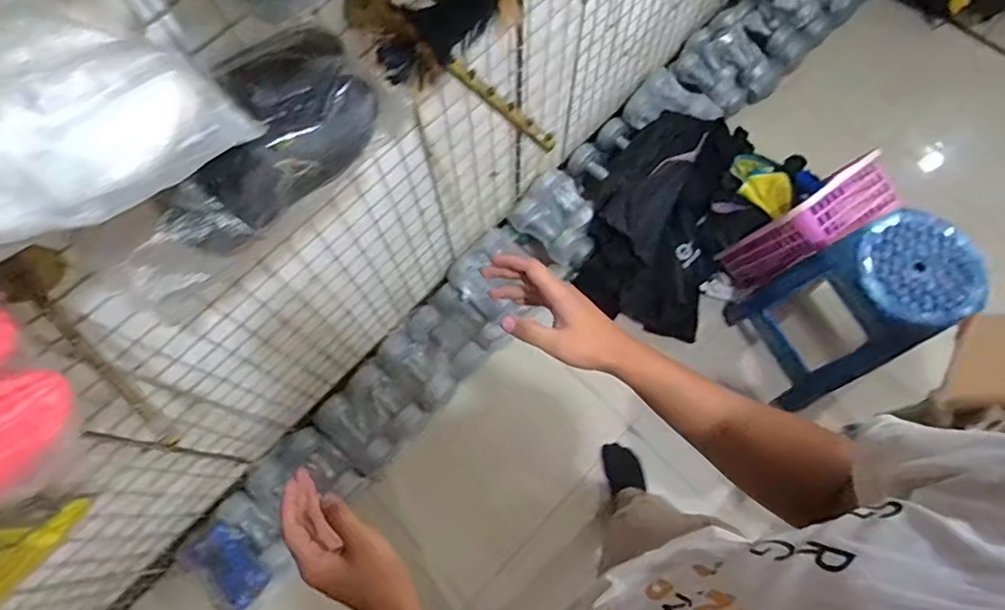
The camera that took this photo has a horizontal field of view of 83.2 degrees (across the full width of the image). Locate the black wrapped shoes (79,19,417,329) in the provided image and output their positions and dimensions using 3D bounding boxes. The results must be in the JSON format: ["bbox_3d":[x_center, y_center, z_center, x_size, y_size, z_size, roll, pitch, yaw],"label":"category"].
[{"bbox_3d":[-0.256,-0.162,0.576,0.183,0.104,0.339,37,75,12],"label":"black wrapped shoes"}]

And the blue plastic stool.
[{"bbox_3d":[0.792,0.008,1.334,0.256,0.517,0.299,-28,73,-9],"label":"blue plastic stool"}]

